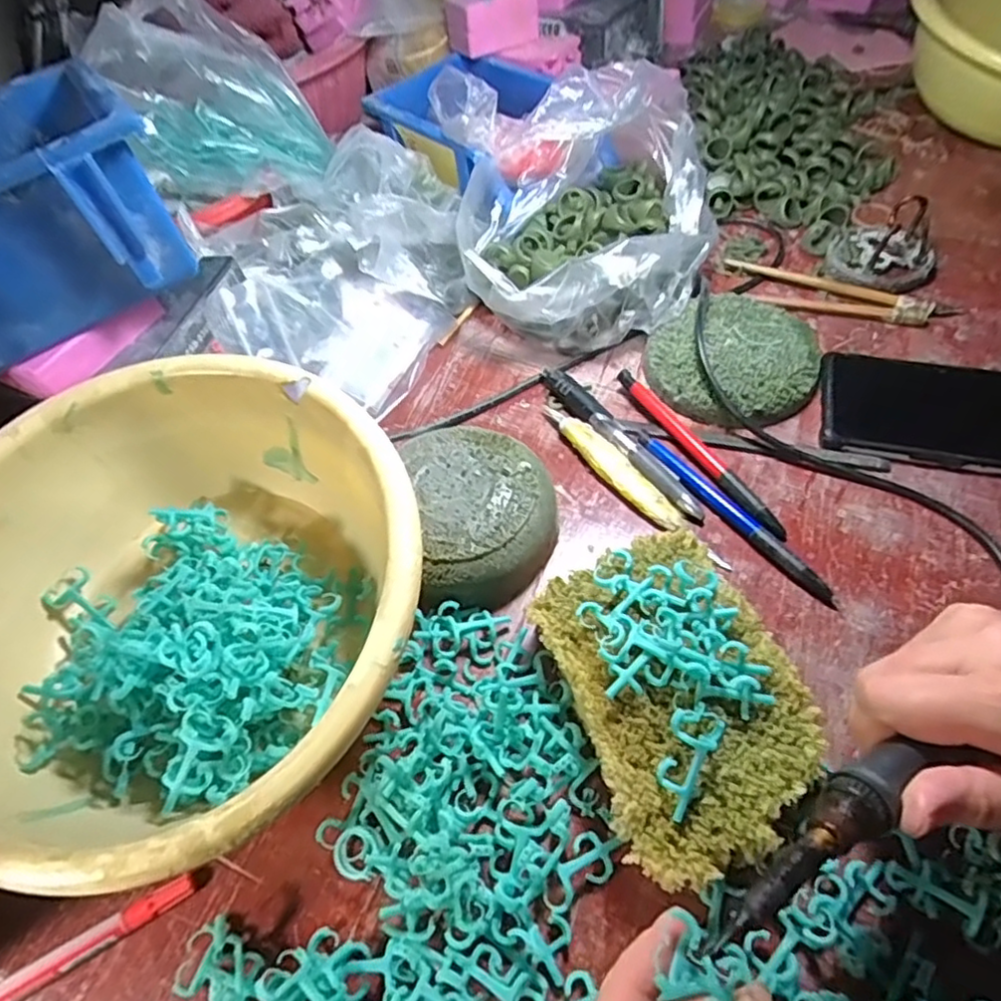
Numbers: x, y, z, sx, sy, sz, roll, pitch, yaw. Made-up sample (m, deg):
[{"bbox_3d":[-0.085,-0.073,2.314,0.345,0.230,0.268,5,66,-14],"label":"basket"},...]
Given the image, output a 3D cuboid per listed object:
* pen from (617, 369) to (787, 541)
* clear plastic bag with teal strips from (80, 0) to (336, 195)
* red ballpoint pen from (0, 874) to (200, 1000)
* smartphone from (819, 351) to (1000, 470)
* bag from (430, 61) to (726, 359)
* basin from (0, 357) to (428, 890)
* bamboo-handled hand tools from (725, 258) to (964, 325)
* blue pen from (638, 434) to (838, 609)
[{"bbox_3d":[0.118,-0.032,0.386,0.014,0.012,0.141,-26,57,-14],"label":"pen"},{"bbox_3d":[-0.205,-0.292,0.467,0.135,0.103,0.121,-21,56,-10],"label":"clear plastic bag with teal strips"},{"bbox_3d":[-0.193,0.193,0.260,0.138,0.009,0.014,-28,57,-15],"label":"red ballpoint pen"},{"bbox_3d":[0.277,-0.051,0.383,0.161,0.016,0.079,11,56,12],"label":"smartphone"},{"bbox_3d":[0.059,-0.210,0.459,0.176,0.111,0.199,-9,54,-1],"label":"bag"},{"bbox_3d":[-0.146,0.050,0.300,0.220,0.096,0.216,-2,54,3],"label":"basin"},{"bbox_3d":[0.236,-0.145,0.456,0.151,0.010,0.040,21,59,19],"label":"bamboo-handled hand tools"},{"bbox_3d":[0.129,0.005,0.361,0.016,0.009,0.138,-34,59,-18],"label":"blue pen"}]

